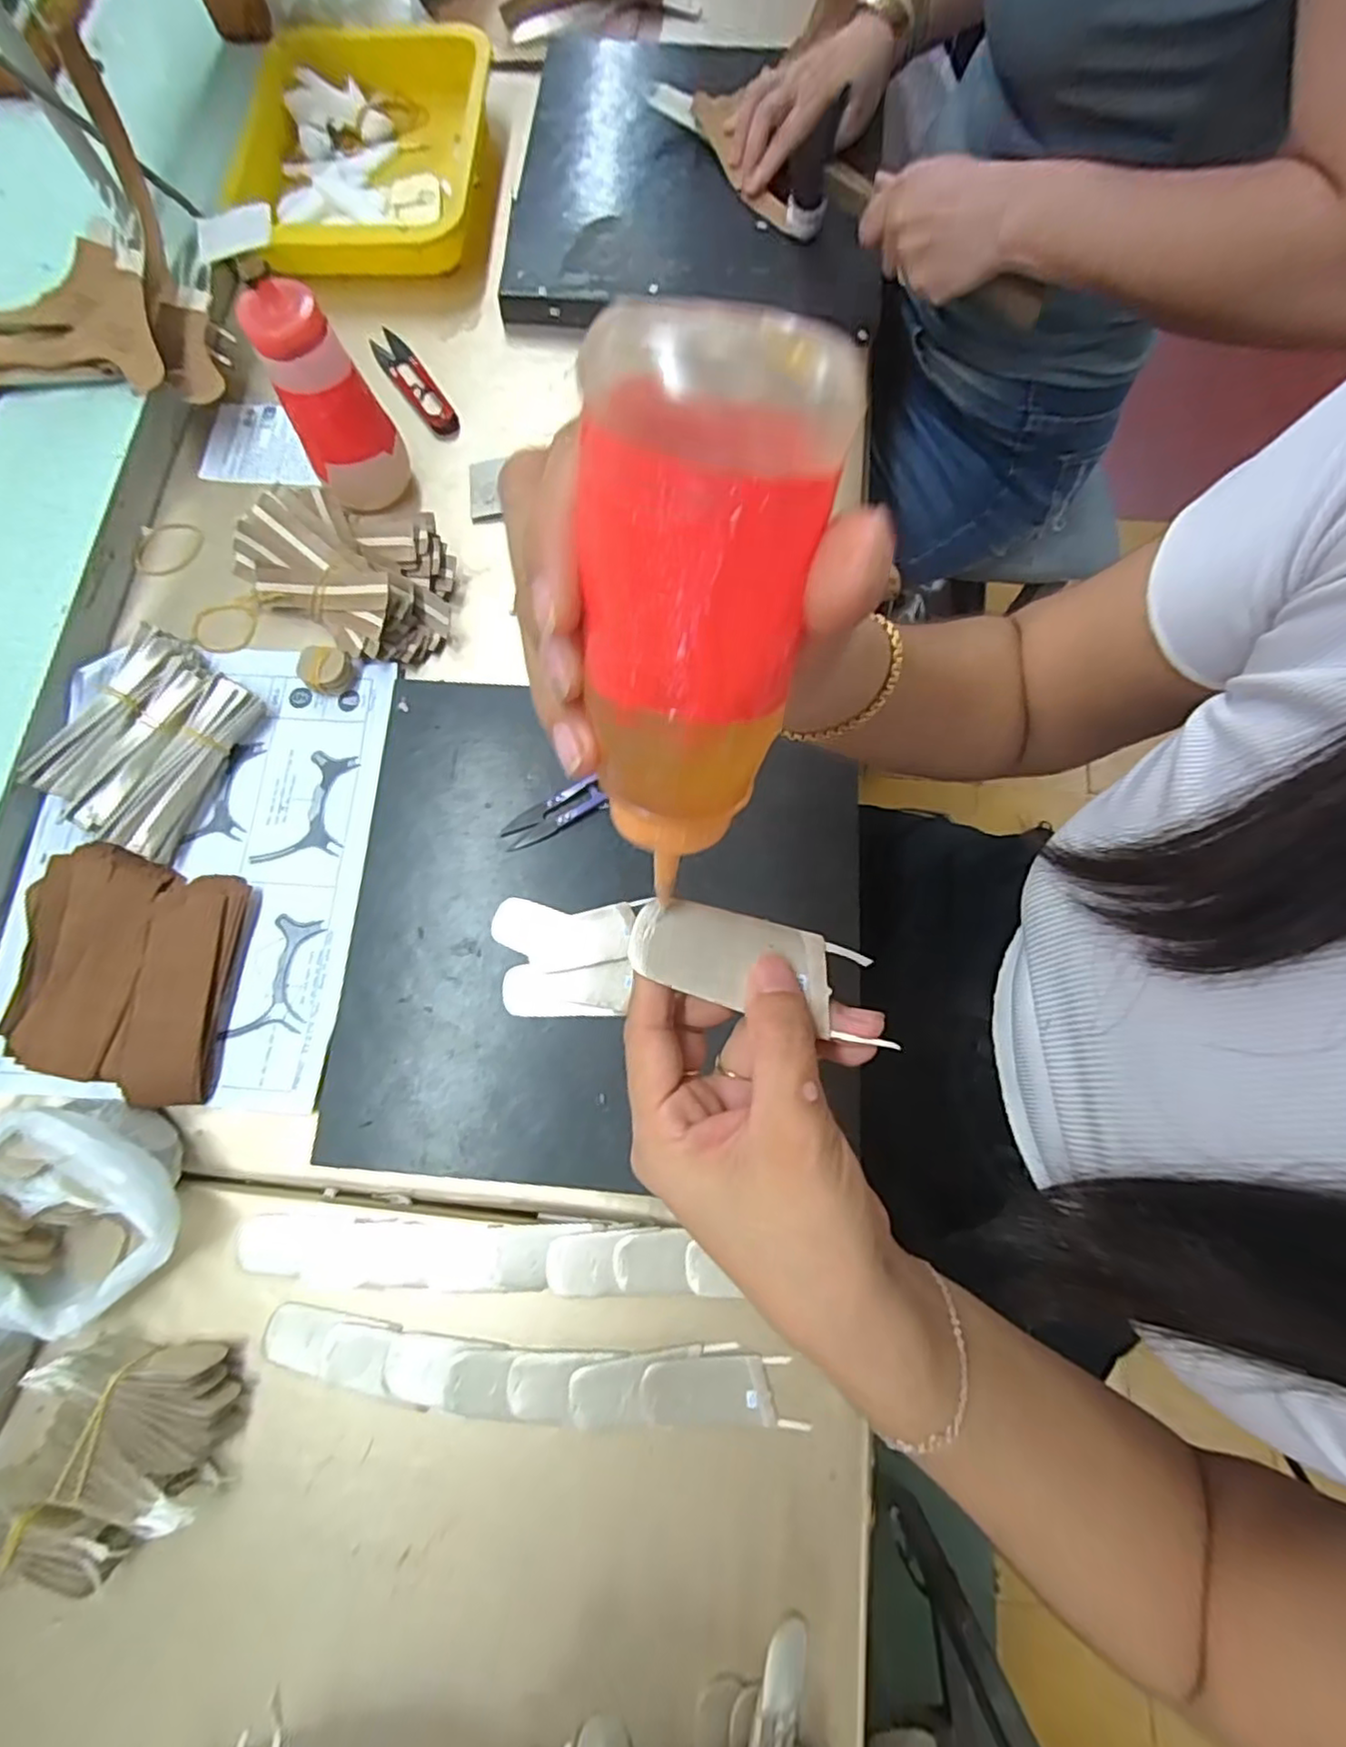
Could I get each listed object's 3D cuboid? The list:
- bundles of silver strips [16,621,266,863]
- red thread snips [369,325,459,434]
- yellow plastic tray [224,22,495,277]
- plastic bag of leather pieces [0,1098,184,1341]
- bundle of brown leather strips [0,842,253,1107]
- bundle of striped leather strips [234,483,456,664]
[{"bbox_3d":[-0.337,-0.085,0.437,0.091,0.032,0.128,29,78,6],"label":"bundles of silver strips"},{"bbox_3d":[-0.204,-0.387,0.527,0.026,0.004,0.111,-32,79,-7],"label":"red thread snips"},{"bbox_3d":[-0.265,-0.611,0.567,0.211,0.040,0.261,5,77,1],"label":"yellow plastic tray"},{"bbox_3d":[-0.322,0.178,0.356,0.099,0.058,0.112,-33,79,-7],"label":"plastic bag of leather pieces"},{"bbox_3d":[-0.329,0.059,0.405,0.117,0.029,0.138,8,77,2],"label":"bundle of brown leather strips"},{"bbox_3d":[-0.217,-0.211,0.464,0.148,0.042,0.103,32,79,7],"label":"bundle of striped leather strips"}]

